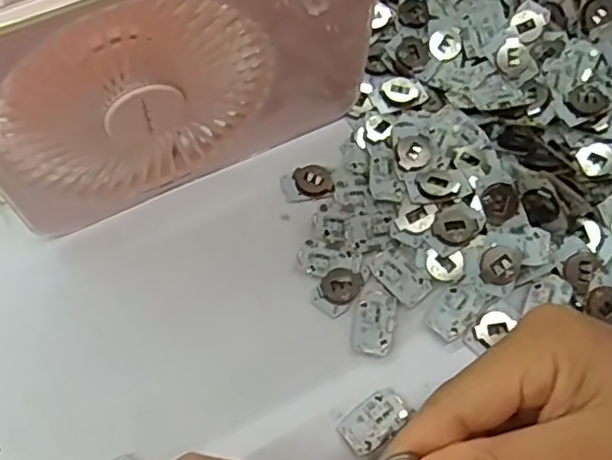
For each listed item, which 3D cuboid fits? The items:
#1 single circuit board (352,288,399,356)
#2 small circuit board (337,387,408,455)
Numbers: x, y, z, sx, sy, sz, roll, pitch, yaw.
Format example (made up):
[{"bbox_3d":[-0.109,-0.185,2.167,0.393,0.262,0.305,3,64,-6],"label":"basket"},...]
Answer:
[{"bbox_3d":[0.032,0.042,0.305,0.019,0.004,0.030,15,67,4],"label":"single circuit board"},{"bbox_3d":[0.030,0.083,0.286,0.030,0.005,0.018,-35,72,-16],"label":"small circuit board"}]

